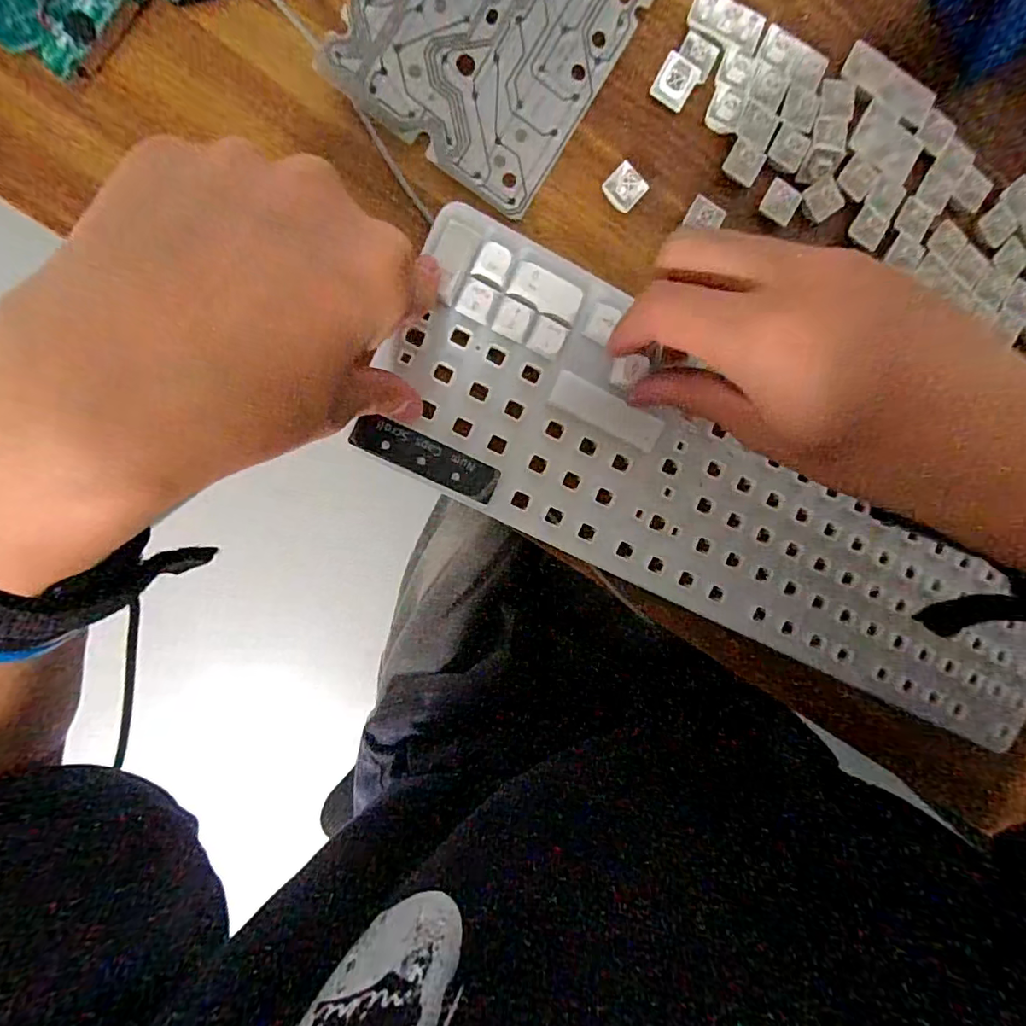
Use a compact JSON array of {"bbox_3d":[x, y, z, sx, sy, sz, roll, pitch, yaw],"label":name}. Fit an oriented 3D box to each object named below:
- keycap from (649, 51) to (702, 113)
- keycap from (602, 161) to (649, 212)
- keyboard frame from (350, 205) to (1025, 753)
[{"bbox_3d":[0.078,-0.208,0.252,0.018,0.008,0.017,27,92,-9],"label":"keycap"},{"bbox_3d":[0.055,-0.160,0.258,0.018,0.008,0.018,43,89,-9],"label":"keycap"},{"bbox_3d":[0.128,0.005,0.275,0.409,0.014,0.122,29,91,-9],"label":"keyboard frame"}]

